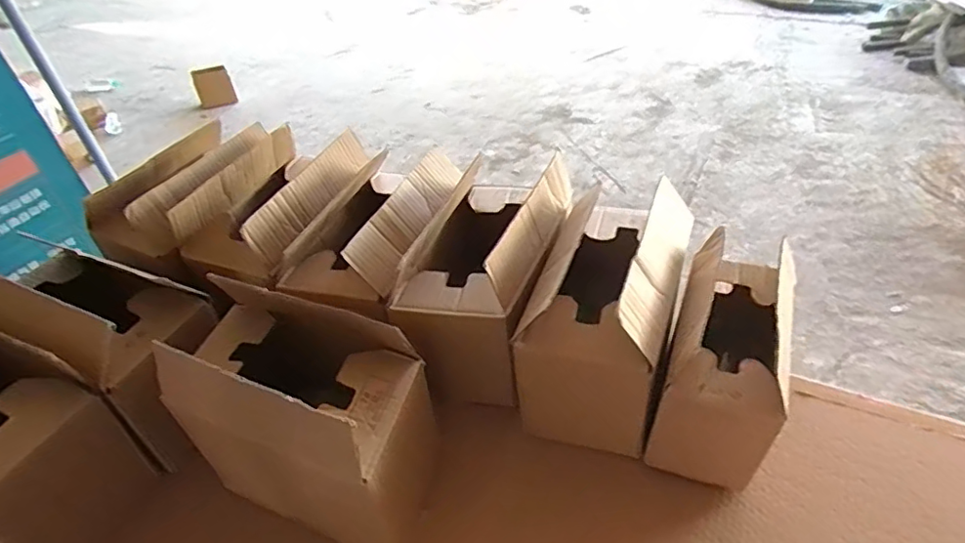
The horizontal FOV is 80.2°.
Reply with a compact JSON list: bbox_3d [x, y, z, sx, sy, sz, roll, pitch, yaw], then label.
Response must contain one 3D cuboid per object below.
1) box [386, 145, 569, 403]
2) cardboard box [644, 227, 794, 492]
[{"bbox_3d":[0.006,0.005,0.673,0.137,0.196,0.230,14,46,21],"label":"box"},{"bbox_3d":[0.249,0.078,0.582,0.098,0.154,0.195,14,46,21],"label":"cardboard box"}]

